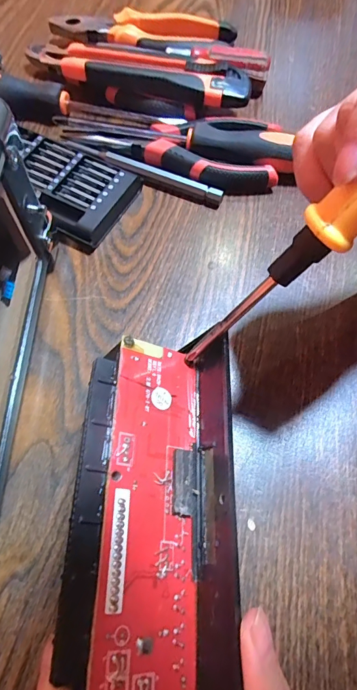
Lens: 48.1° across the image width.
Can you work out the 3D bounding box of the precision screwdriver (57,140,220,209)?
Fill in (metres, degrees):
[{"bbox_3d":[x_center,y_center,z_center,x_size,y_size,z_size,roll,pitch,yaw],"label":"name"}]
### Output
[{"bbox_3d":[-0.027,-0.126,0.292,0.123,0.011,0.012,23,67,9],"label":"precision screwdriver"}]

